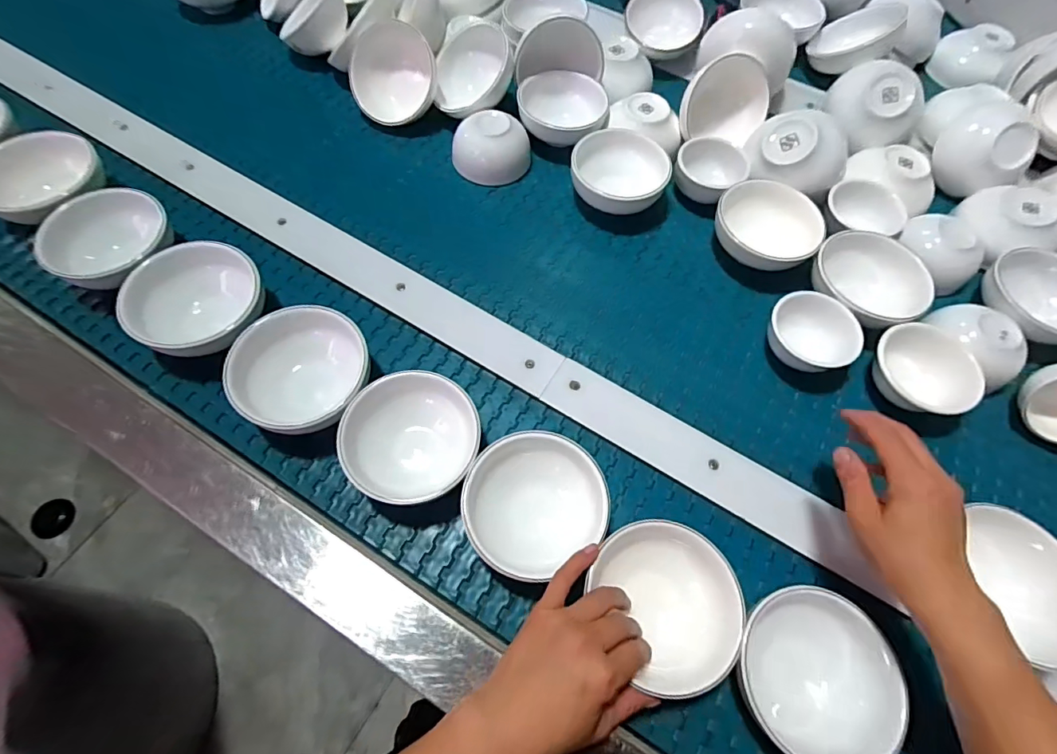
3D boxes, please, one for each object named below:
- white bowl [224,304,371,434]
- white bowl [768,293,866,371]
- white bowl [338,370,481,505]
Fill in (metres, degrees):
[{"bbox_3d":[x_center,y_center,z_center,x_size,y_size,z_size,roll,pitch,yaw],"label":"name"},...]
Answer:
[{"bbox_3d":[-0.204,-0.002,0.447,0.112,0.063,0.114,0,61,0],"label":"white bowl"},{"bbox_3d":[0.286,-0.041,0.496,0.084,0.050,0.079,1,64,-2],"label":"white bowl"},{"bbox_3d":[-0.100,0.055,0.425,0.113,0.056,0.105,0,61,0],"label":"white bowl"}]

